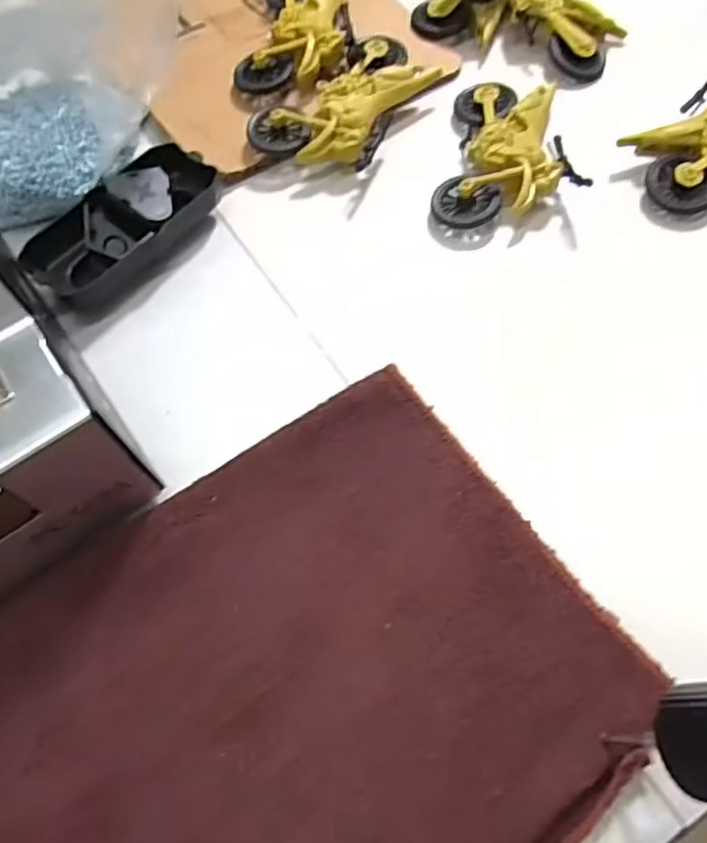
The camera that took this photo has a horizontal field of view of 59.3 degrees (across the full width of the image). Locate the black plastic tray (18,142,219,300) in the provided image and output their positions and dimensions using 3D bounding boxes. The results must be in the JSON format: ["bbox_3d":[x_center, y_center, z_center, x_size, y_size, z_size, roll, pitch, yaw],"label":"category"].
[{"bbox_3d":[-0.122,-0.107,0.340,0.051,0.024,0.107,36,71,19],"label":"black plastic tray"}]

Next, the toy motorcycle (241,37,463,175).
[{"bbox_3d":[-0.002,-0.197,0.384,0.079,0.029,0.117,27,68,16],"label":"toy motorcycle"}]

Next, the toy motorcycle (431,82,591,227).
[{"bbox_3d":[0.081,-0.156,0.357,0.079,0.025,0.100,-7,63,0],"label":"toy motorcycle"}]

